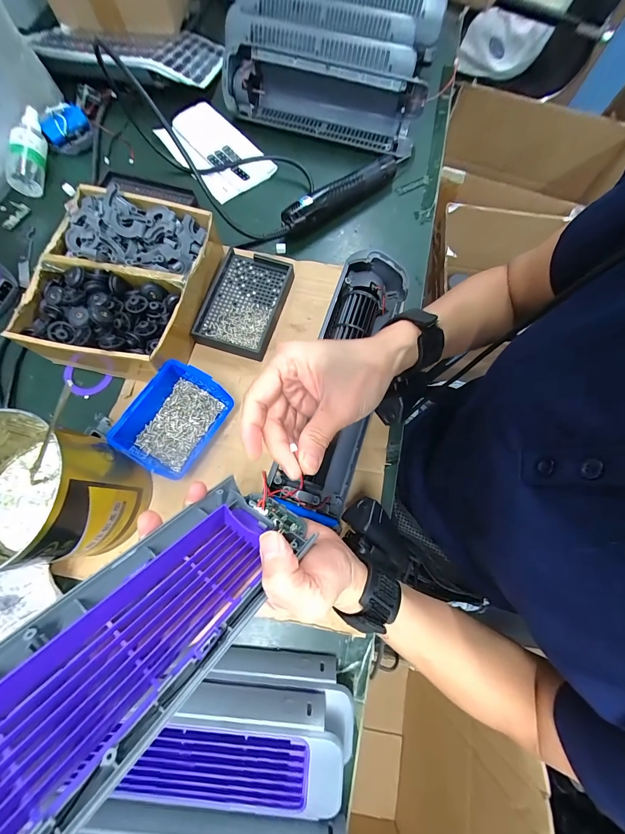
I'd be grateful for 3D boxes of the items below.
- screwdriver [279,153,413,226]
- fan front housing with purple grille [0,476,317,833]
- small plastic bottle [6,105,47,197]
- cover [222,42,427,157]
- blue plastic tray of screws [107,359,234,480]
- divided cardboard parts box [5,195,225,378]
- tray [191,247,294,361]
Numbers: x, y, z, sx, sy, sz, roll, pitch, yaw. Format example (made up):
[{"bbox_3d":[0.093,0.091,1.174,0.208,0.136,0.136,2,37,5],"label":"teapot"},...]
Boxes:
[{"bbox_3d":[0.054,-0.350,0.477,0.250,0.043,0.042,-38,77,-12],"label":"screwdriver"},{"bbox_3d":[-0.107,0.123,0.144,0.076,0.041,0.276,42,42,11],"label":"fan front housing with purple grille"},{"bbox_3d":[-0.415,-0.396,0.458,0.041,0.035,0.128,3,85,0],"label":"small plastic bottle"},{"bbox_3d":[0.020,-0.543,0.533,0.319,0.071,0.106,15,73,3],"label":"cover"},{"bbox_3d":[-0.150,0.003,0.345,0.086,0.042,0.112,31,75,8],"label":"blue plastic tray of screws"},{"bbox_3d":[-0.219,-0.160,0.373,0.174,0.066,0.213,13,73,3],"label":"divided cardboard parts box"},{"bbox_3d":[-0.088,-0.149,0.410,0.092,0.022,0.138,17,73,4],"label":"tray"}]

